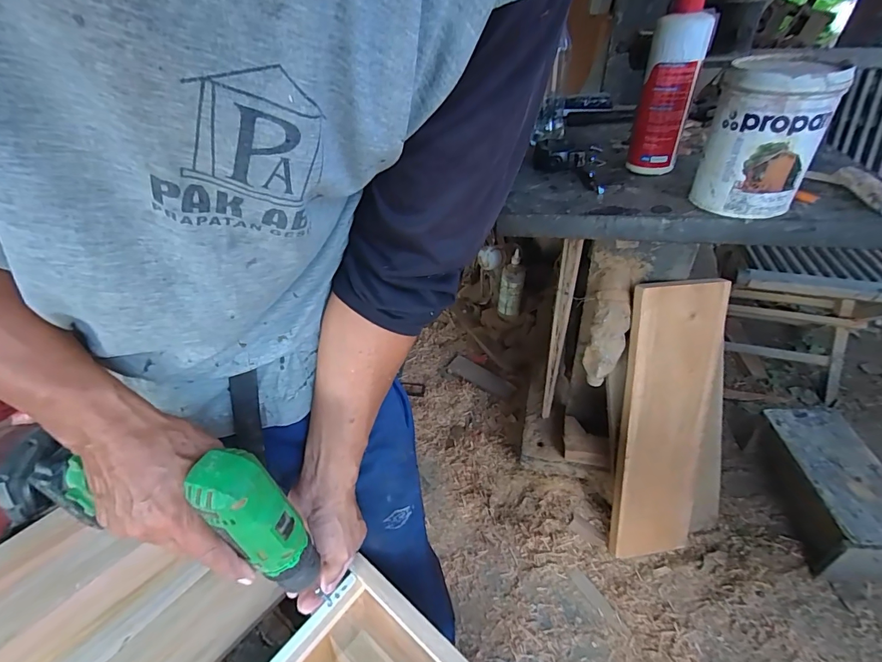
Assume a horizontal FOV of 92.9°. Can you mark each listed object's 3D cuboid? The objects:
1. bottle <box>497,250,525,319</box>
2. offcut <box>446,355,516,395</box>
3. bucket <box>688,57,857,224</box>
[{"bbox_3d":[0.273,-0.165,1.629,0.086,0.273,0.095,10,42,11],"label":"bottle"},{"bbox_3d":[0.142,0.154,1.470,0.255,0.026,0.079,27,48,28],"label":"offcut"},{"bbox_3d":[0.389,-0.237,0.508,0.116,0.149,0.135,24,47,26],"label":"bucket"}]

